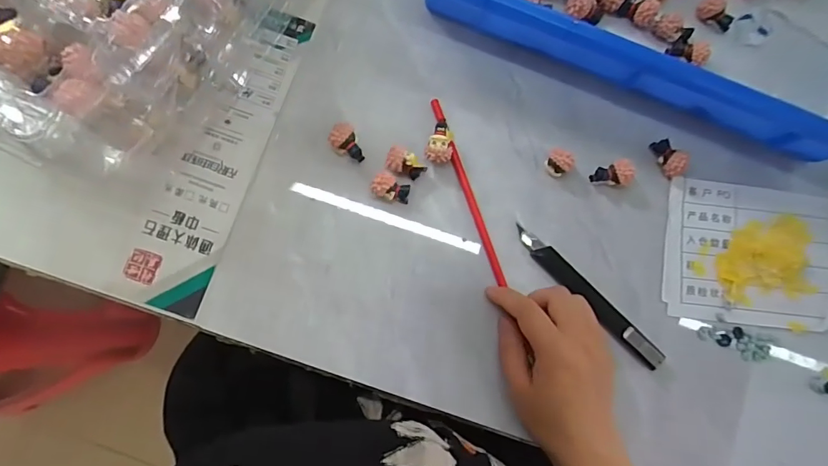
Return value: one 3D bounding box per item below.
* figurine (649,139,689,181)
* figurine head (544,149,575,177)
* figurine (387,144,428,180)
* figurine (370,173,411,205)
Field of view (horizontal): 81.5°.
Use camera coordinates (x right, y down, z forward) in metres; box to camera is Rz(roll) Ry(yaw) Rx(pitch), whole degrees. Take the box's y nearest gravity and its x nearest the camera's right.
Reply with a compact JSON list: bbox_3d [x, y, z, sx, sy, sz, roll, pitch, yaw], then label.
[{"bbox_3d":[0.199,-0.058,0.371,0.017,0.021,0.031,-16,85,-8],"label":"figurine"},{"bbox_3d":[0.111,-0.054,0.368,0.016,0.018,0.019,-25,86,-9],"label":"figurine head"},{"bbox_3d":[-0.007,-0.050,0.364,0.029,0.023,0.019,31,81,-1],"label":"figurine"},{"bbox_3d":[-0.017,-0.033,0.359,0.028,0.020,0.017,16,81,-4],"label":"figurine"}]

